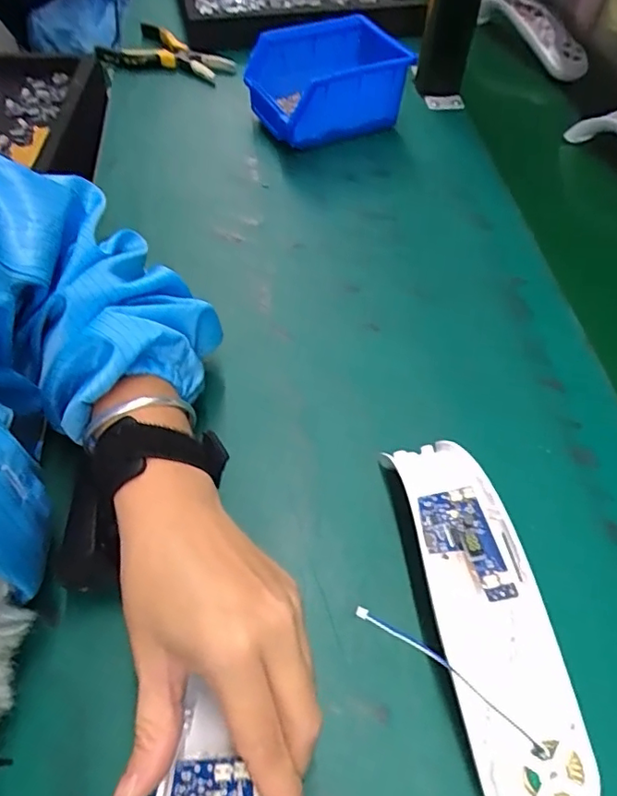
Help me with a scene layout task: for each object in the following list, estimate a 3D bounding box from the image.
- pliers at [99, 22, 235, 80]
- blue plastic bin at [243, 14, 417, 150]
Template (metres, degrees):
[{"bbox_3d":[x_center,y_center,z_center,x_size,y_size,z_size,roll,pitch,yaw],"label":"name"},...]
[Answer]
[{"bbox_3d":[-0.162,-0.375,0.635,0.137,0.027,0.084,37,61,22],"label":"pliers"},{"bbox_3d":[0.011,-0.314,0.568,0.138,0.073,0.107,-22,58,-16],"label":"blue plastic bin"}]

